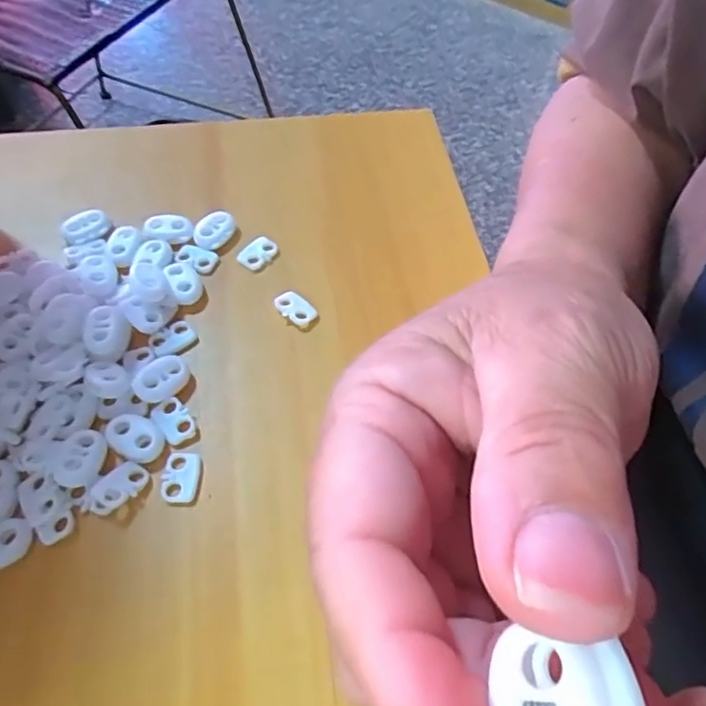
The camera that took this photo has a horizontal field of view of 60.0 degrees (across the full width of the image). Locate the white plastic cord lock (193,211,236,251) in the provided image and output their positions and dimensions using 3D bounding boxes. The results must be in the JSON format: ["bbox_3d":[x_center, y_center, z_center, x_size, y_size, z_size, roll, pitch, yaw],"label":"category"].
[{"bbox_3d":[-0.063,-0.057,0.280,0.021,0.006,0.015,-37,64,-24],"label":"white plastic cord lock"}]

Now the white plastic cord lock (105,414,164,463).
[{"bbox_3d":[-0.079,0.030,0.220,0.021,0.004,0.016,27,58,16],"label":"white plastic cord lock"}]

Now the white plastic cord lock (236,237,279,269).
[{"bbox_3d":[-0.043,-0.046,0.277,0.018,0.005,0.012,-38,64,-25],"label":"white plastic cord lock"}]

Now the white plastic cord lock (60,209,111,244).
[{"bbox_3d":[-0.123,-0.058,0.281,0.021,0.008,0.012,-21,58,-16],"label":"white plastic cord lock"}]

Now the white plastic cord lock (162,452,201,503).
[{"bbox_3d":[-0.060,0.043,0.214,0.012,0.004,0.019,-2,55,-3],"label":"white plastic cord lock"}]

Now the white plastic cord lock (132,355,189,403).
[{"bbox_3d":[-0.073,0.010,0.234,0.016,0.006,0.021,34,60,20],"label":"white plastic cord lock"}]

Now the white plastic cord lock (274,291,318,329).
[{"bbox_3d":[-0.025,-0.019,0.258,0.019,0.004,0.013,37,61,22],"label":"white plastic cord lock"}]

